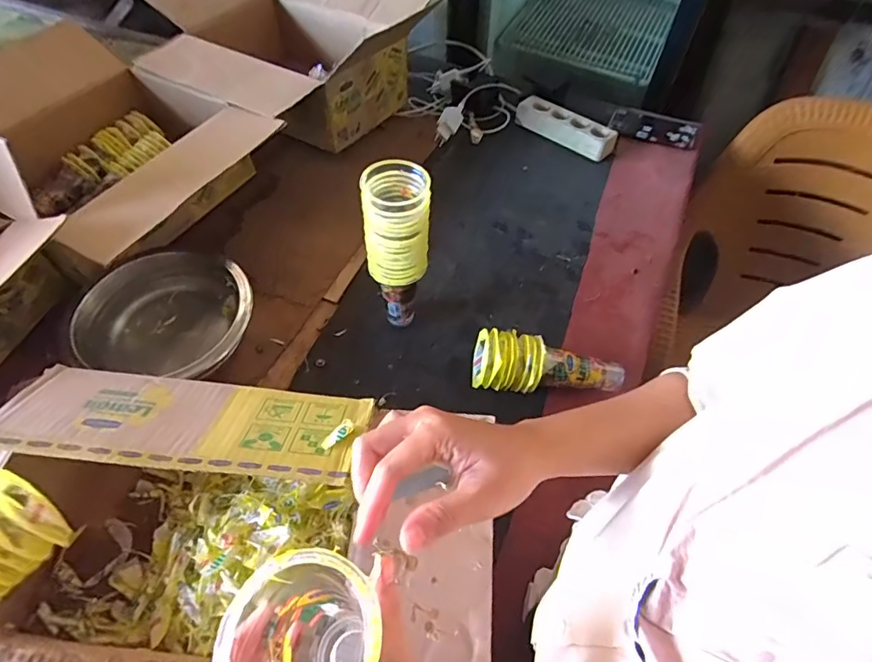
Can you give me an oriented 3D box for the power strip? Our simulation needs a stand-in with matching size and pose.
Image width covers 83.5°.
[{"bbox_3d":[0.252,-0.402,0.957,0.208,0.041,0.058,33,61,19],"label":"power strip"}]

